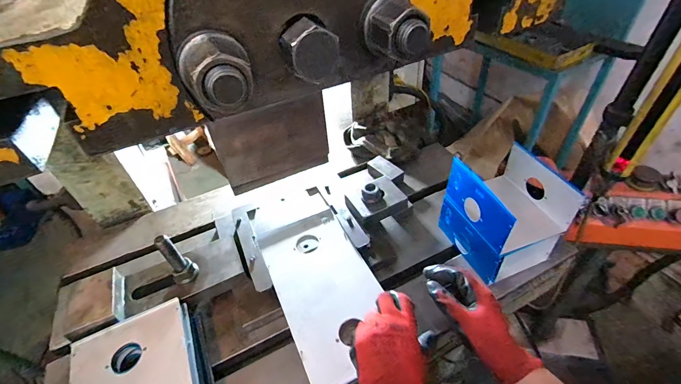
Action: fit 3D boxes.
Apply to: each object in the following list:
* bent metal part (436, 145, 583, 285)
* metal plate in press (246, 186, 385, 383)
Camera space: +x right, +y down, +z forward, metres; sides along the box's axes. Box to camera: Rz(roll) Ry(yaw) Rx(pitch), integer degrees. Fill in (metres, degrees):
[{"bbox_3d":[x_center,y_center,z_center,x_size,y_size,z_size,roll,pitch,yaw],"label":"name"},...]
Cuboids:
[{"bbox_3d":[0.273,0.035,0.555,0.133,0.165,0.147,-19,44,-13],"label":"bent metal part"},{"bbox_3d":[-0.039,0.118,0.528,0.144,0.014,0.346,-22,46,-16],"label":"metal plate in press"}]

